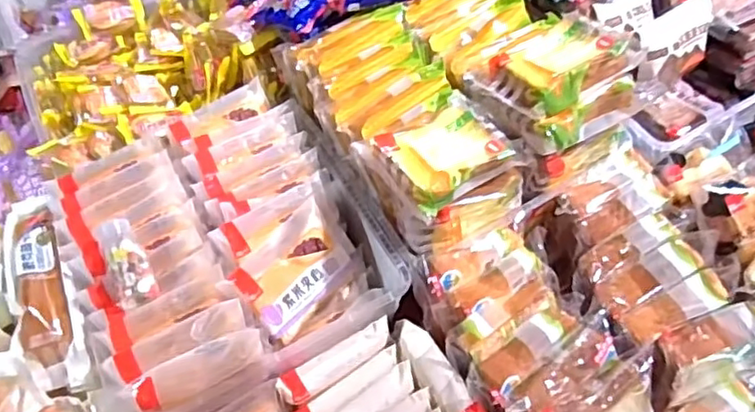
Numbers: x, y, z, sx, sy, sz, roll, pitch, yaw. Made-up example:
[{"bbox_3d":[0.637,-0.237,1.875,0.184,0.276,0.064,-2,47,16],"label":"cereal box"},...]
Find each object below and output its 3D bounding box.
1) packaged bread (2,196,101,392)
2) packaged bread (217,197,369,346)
[{"bbox_3d":[-0.351,0.077,0.664,0.070,0.042,0.258,-25,57,-13],"label":"packaged bread"},{"bbox_3d":[-0.078,0.072,0.660,0.124,0.111,0.030,-42,27,-24],"label":"packaged bread"}]

